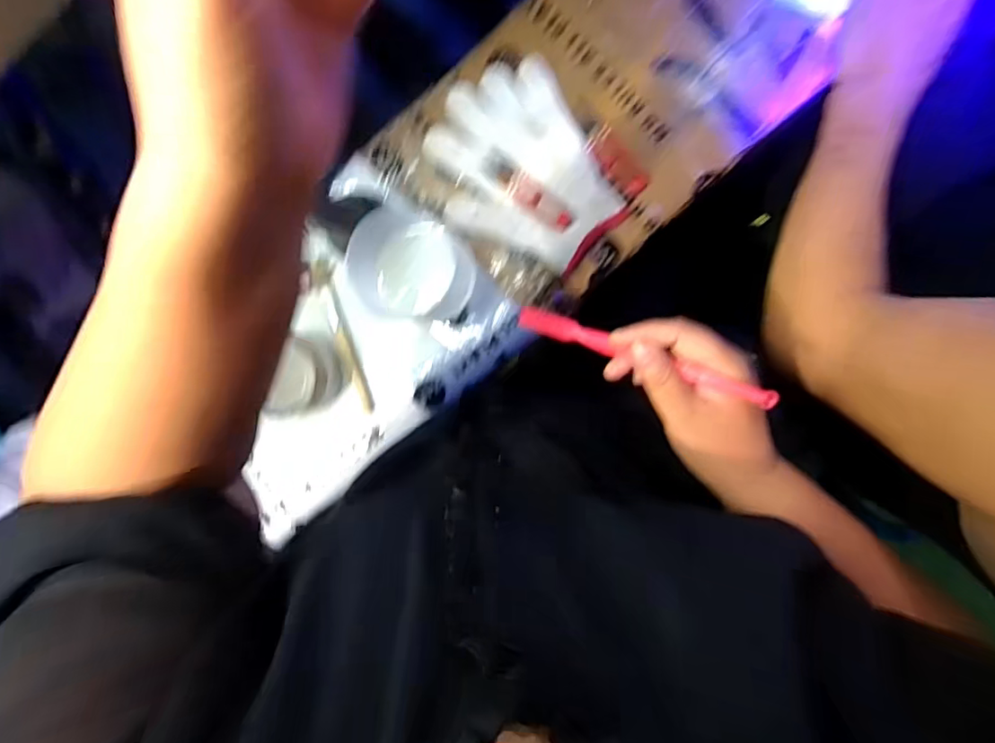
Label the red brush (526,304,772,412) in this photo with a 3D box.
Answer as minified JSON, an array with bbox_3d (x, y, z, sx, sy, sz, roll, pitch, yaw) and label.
[{"bbox_3d":[0.091,-0.012,0.368,0.171,0.012,0.016,21,99,23],"label":"red brush"}]

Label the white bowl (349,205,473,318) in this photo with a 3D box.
[{"bbox_3d":[-0.073,-0.098,0.508,0.094,0.085,0.098,1,93,9],"label":"white bowl"}]

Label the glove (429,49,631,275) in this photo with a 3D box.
[{"bbox_3d":[0.019,-0.187,0.527,0.138,0.012,0.192,-29,88,10],"label":"glove"}]

